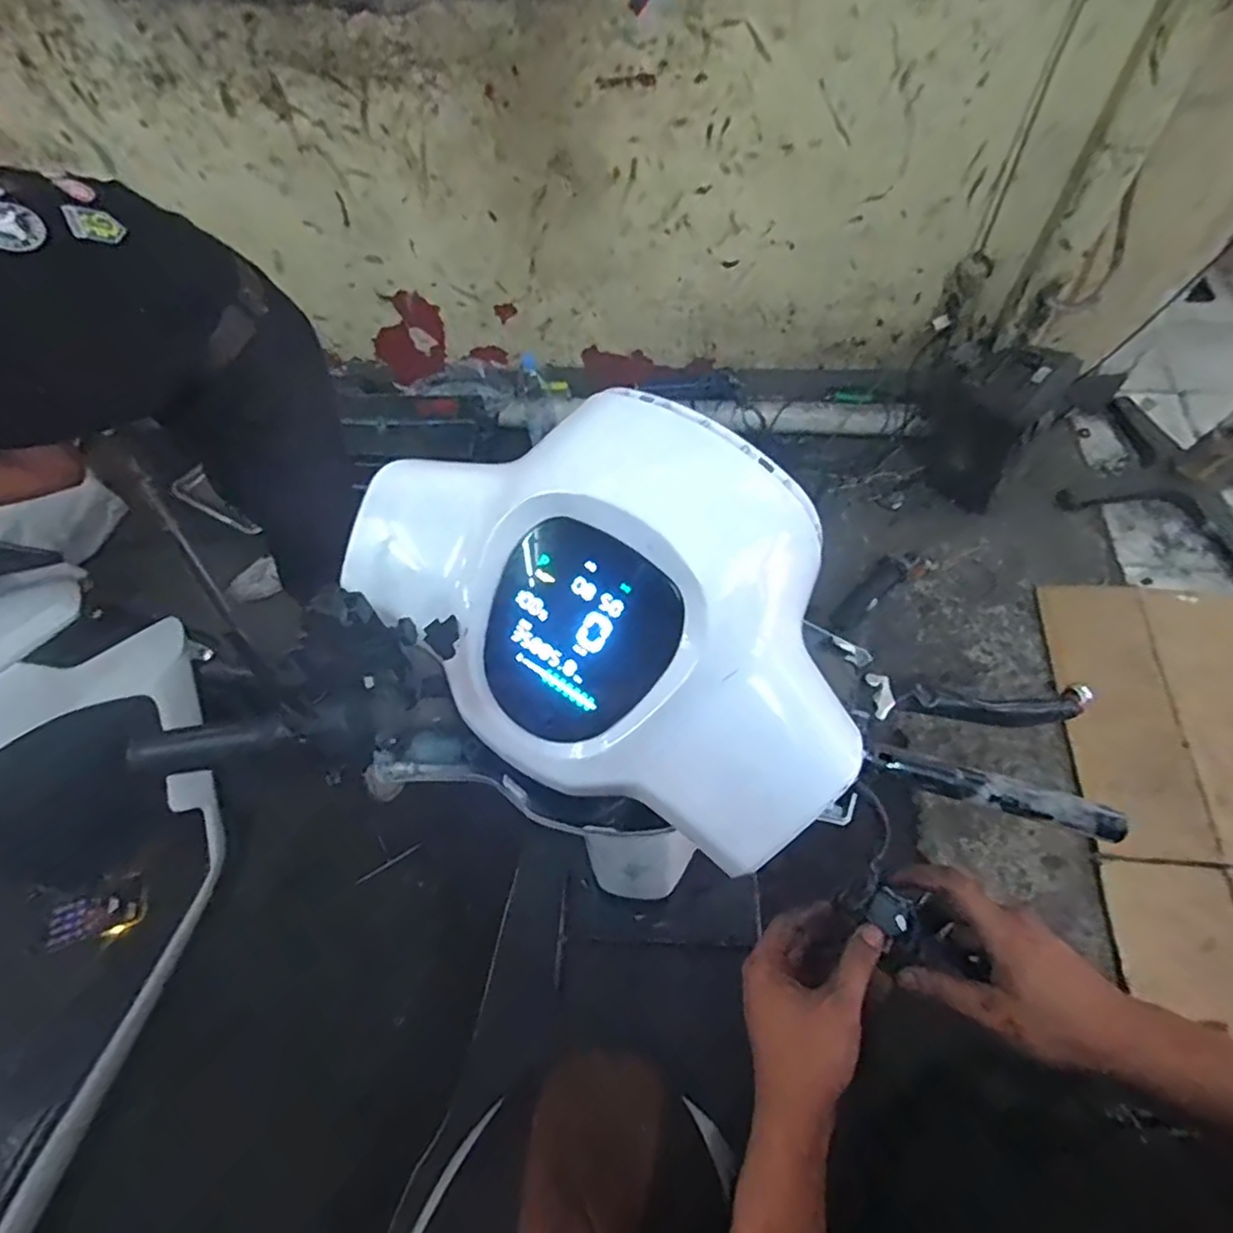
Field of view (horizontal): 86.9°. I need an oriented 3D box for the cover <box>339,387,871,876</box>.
[{"bbox_3d":[-0.004,-0.012,0.393,0.321,0.128,0.197,30,66,19],"label":"cover"}]

